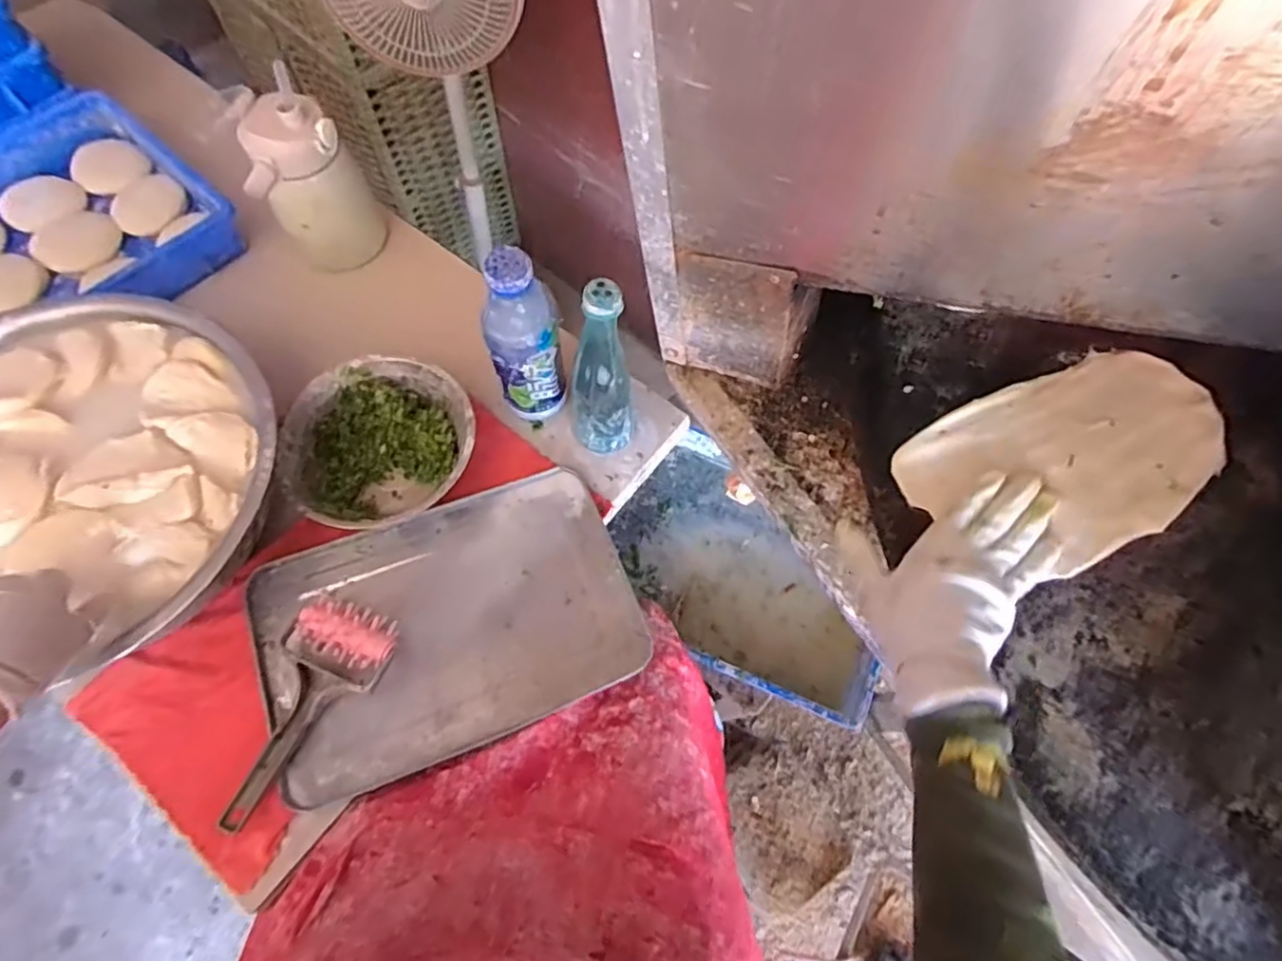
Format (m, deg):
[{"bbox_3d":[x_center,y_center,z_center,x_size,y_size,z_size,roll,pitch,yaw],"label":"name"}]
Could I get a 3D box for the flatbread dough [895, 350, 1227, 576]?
[{"bbox_3d":[0.330,-0.015,0.491,0.232,0.012,0.145,-27,72,0],"label":"flatbread dough"}]

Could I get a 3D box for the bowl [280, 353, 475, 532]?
[{"bbox_3d":[-0.264,-0.040,0.661,0.178,0.062,0.178,1,66,-2],"label":"bowl"}]

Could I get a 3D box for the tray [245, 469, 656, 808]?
[{"bbox_3d":[-0.182,0.131,0.609,0.340,0.027,0.229,-21,68,-11],"label":"tray"}]

